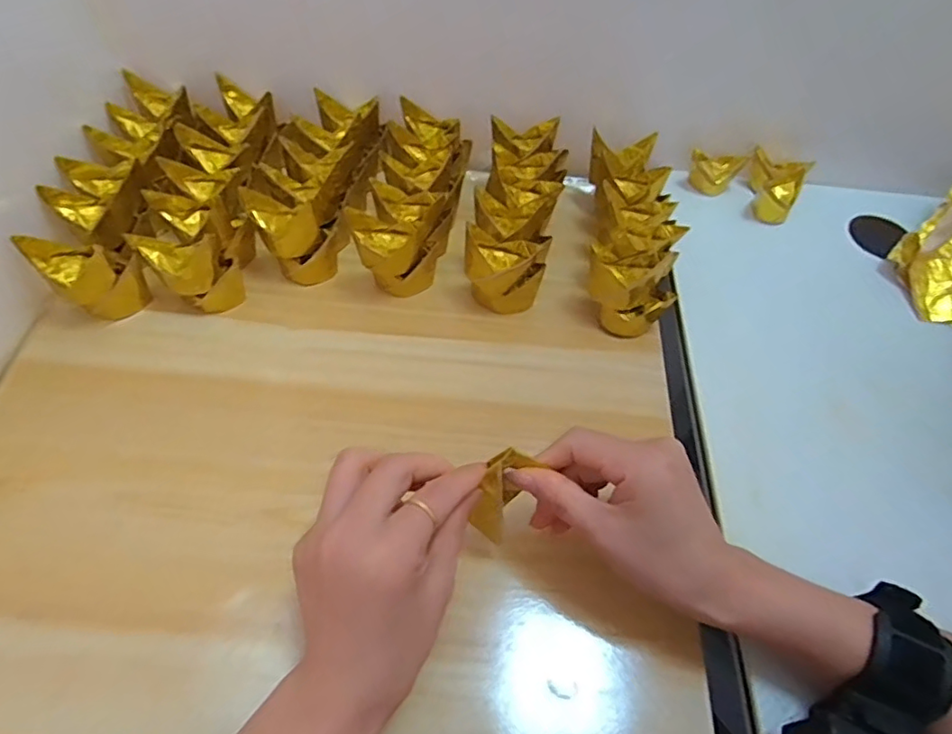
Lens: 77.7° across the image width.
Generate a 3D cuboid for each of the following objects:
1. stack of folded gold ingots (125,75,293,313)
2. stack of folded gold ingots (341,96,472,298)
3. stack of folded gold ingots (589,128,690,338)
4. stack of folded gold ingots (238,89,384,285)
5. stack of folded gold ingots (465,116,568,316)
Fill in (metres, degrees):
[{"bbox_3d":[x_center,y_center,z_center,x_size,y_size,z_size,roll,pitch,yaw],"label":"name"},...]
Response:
[{"bbox_3d":[-0.203,-0.142,0.475,0.066,0.060,0.206,3,55,-1],"label":"stack of folded gold ingots"},{"bbox_3d":[-0.052,-0.141,0.487,0.072,0.063,0.179,10,55,4],"label":"stack of folded gold ingots"},{"bbox_3d":[0.122,-0.110,0.476,0.070,0.062,0.171,5,55,0],"label":"stack of folded gold ingots"},{"bbox_3d":[-0.125,-0.150,0.485,0.072,0.061,0.167,10,55,3],"label":"stack of folded gold ingots"},{"bbox_3d":[0.034,-0.127,0.483,0.066,0.060,0.171,9,55,3],"label":"stack of folded gold ingots"}]

